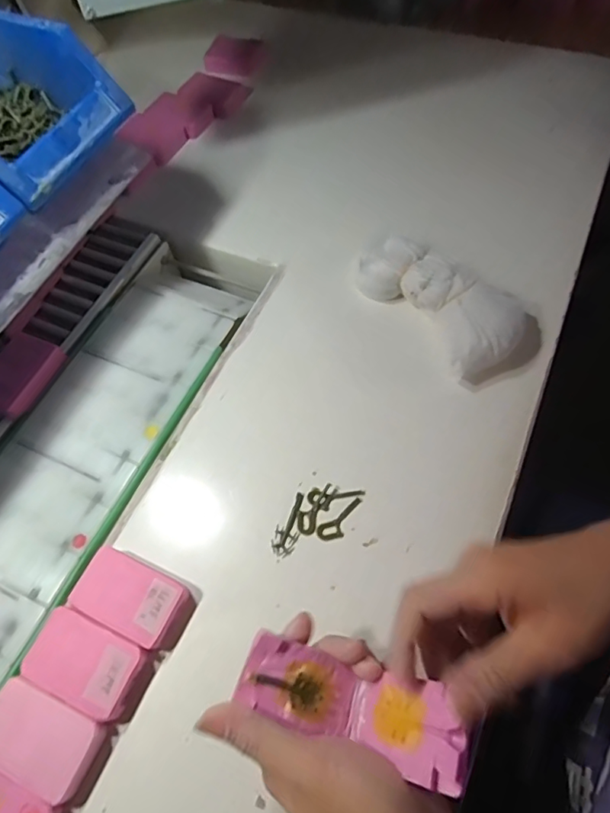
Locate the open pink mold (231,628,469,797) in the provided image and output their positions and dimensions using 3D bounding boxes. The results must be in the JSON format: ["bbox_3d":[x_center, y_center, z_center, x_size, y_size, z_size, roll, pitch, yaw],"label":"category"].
[{"bbox_3d":[0.023,0.155,0.273,0.113,0.049,0.039,17,64,11],"label":"open pink mold"}]

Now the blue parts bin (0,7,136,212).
[{"bbox_3d":[-0.254,-0.235,0.390,0.200,0.061,0.122,22,66,16],"label":"blue parts bin"}]

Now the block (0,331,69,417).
[{"bbox_3d":[-0.246,-0.030,0.441,0.054,0.016,0.070,20,65,15],"label":"block"}]

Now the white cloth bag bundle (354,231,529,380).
[{"bbox_3d":[0.113,-0.095,0.438,0.081,0.046,0.159,-32,64,-12],"label":"white cloth bag bundle"}]

